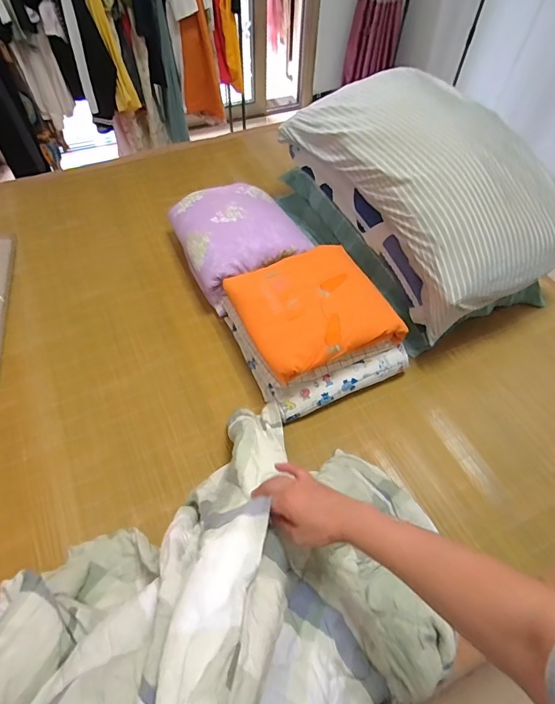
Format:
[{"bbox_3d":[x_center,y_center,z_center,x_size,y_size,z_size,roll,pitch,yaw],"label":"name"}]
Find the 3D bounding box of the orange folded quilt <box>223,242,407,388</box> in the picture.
[{"bbox_3d":[0.084,-0.108,0.929,0.332,0.057,0.298,-20,58,-17],"label":"orange folded quilt"}]

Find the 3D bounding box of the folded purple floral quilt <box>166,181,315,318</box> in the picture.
[{"bbox_3d":[-0.106,-0.317,1.154,0.330,0.168,0.363,-20,58,-17],"label":"folded purple floral quilt"}]

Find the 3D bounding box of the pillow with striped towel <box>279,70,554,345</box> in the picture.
[{"bbox_3d":[0.365,-0.441,1.031,0.404,0.285,0.700,-24,60,-19],"label":"pillow with striped towel"}]

